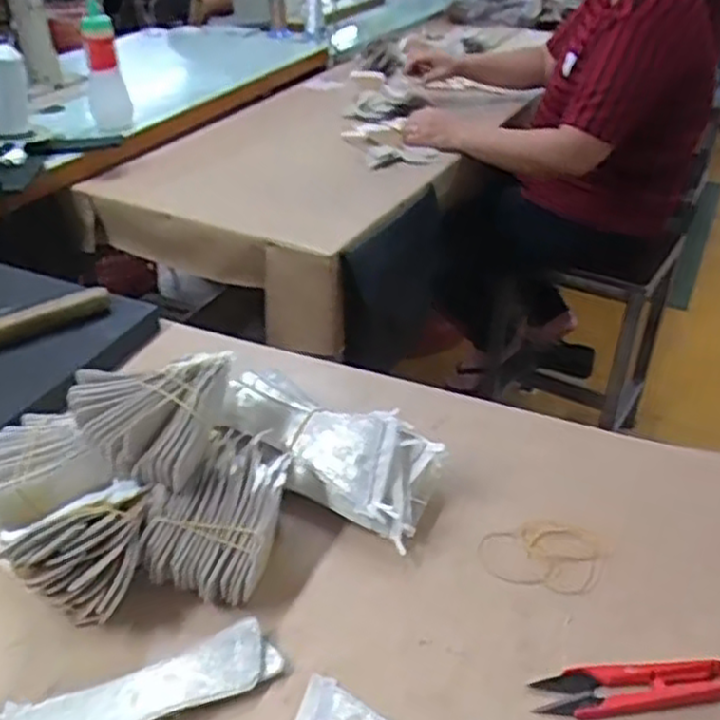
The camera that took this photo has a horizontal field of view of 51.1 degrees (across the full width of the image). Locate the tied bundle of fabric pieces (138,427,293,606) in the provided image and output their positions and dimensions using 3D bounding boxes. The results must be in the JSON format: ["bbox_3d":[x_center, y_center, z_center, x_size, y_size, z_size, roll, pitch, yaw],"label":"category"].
[{"bbox_3d":[-0.091,0.104,0.528,0.078,0.057,0.119,9,35,12],"label":"tied bundle of fabric pieces"}]

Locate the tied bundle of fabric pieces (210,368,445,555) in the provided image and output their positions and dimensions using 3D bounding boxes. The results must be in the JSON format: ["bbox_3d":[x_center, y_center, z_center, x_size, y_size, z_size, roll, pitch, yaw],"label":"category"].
[{"bbox_3d":[-0.025,0.068,0.577,0.175,0.065,0.075,23,40,29],"label":"tied bundle of fabric pieces"}]

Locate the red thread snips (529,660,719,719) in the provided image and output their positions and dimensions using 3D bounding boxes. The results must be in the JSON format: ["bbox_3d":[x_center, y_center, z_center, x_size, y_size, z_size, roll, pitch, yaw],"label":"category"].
[{"bbox_3d":[0.161,0.191,0.441,0.113,0.013,0.027,0,34,-2],"label":"red thread snips"}]

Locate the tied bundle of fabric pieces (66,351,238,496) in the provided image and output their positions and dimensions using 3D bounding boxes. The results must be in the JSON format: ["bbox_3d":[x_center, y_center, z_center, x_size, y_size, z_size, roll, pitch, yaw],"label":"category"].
[{"bbox_3d":[-0.154,0.039,0.529,0.109,0.055,0.084,6,34,7],"label":"tied bundle of fabric pieces"}]

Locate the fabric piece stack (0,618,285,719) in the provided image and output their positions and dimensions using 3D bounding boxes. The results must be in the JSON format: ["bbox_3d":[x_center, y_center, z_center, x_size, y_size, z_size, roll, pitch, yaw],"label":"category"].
[{"bbox_3d":[-0.133,0.193,0.436,0.165,0.012,0.063,-19,39,-27],"label":"fabric piece stack"}]

